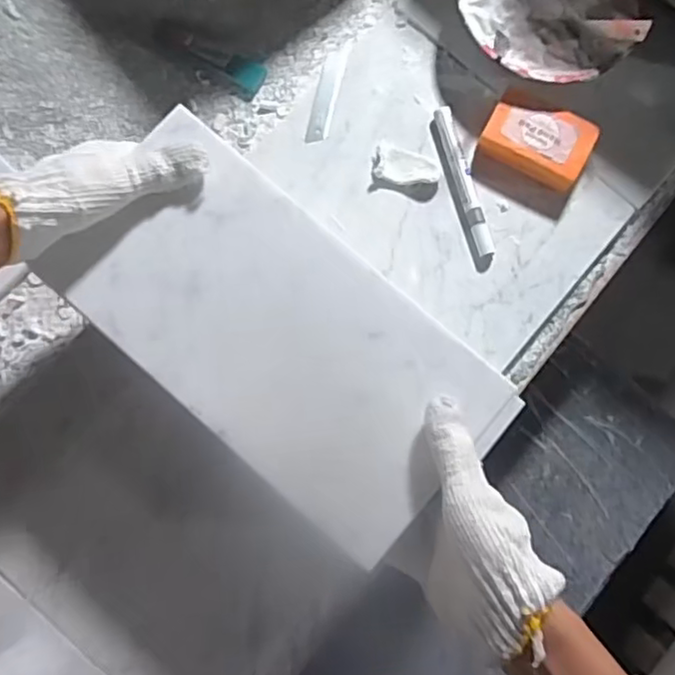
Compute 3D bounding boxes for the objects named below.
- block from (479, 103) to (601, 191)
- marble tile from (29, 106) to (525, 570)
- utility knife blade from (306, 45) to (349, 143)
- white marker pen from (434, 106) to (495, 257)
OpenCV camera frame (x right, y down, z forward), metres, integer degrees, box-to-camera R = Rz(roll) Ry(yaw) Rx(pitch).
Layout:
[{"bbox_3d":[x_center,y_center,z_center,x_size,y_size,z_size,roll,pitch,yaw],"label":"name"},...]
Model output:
[{"bbox_3d":[0.182,-0.177,0.564,0.092,0.032,0.061,29,81,5],"label":"block"},{"bbox_3d":[-0.041,-0.004,0.407,0.290,0.007,0.151,41,82,7],"label":"marble tile"},{"bbox_3d":[-0.010,-0.234,0.592,0.022,0.004,0.105,10,77,14],"label":"utility knife blade"},{"bbox_3d":[0.116,-0.144,0.567,0.016,0.016,0.141,-16,80,-3],"label":"white marker pen"}]

